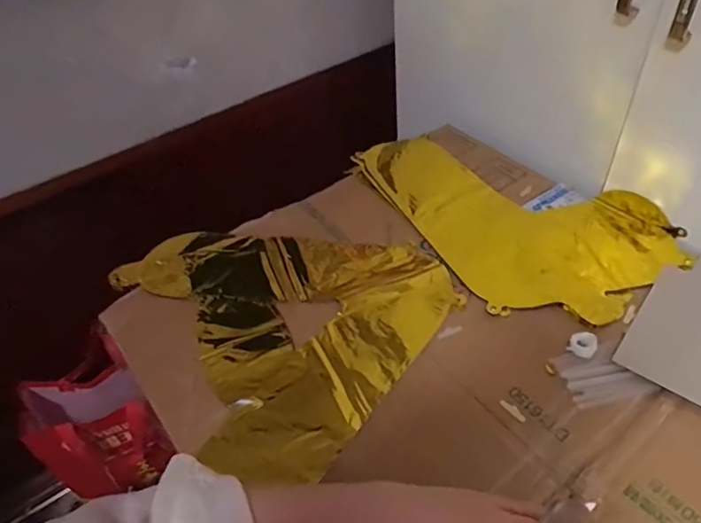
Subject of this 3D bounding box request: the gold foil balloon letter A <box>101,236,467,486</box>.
[{"bbox_3d":[-0.100,0.050,0.617,0.366,0.027,0.301,28,55,28],"label":"gold foil balloon letter A"}]

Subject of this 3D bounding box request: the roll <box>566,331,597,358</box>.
[{"bbox_3d":[0.232,0.082,0.536,0.025,0.010,0.026,-3,46,3],"label":"roll"}]

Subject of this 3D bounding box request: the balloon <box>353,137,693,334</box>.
[{"bbox_3d":[0.207,-0.076,0.700,0.260,0.010,0.389,-25,49,-17],"label":"balloon"}]

